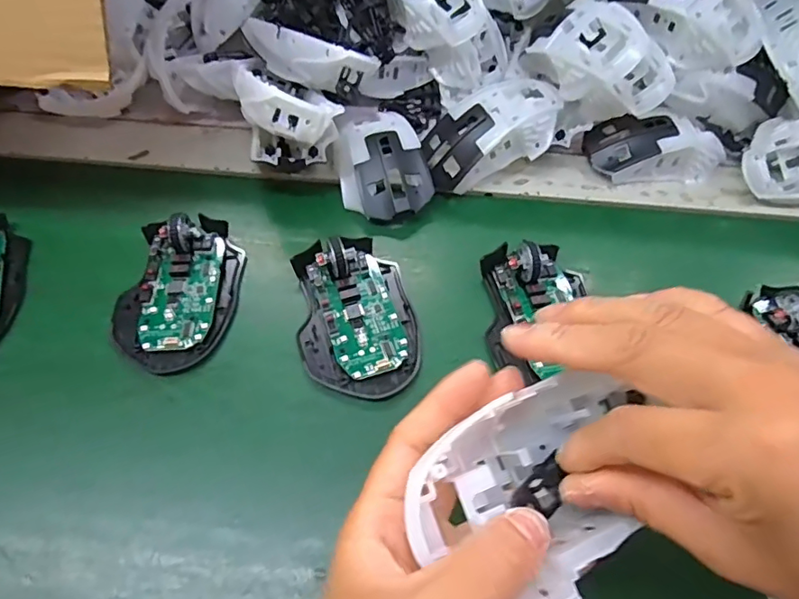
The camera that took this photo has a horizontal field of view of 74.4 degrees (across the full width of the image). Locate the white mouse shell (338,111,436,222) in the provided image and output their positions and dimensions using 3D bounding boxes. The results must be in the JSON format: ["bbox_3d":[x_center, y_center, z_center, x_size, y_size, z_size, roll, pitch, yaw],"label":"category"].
[{"bbox_3d":[-0.013,-0.100,0.387,0.064,0.029,0.089,-11,56,-4],"label":"white mouse shell"}]

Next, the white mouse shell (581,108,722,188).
[{"bbox_3d":[0.200,-0.119,0.403,0.110,0.033,0.047,-2,56,2],"label":"white mouse shell"}]

